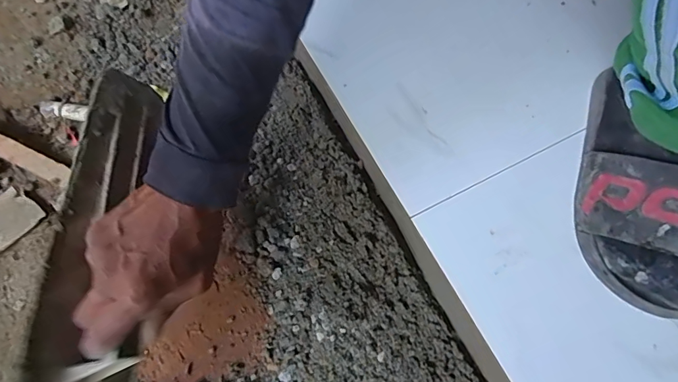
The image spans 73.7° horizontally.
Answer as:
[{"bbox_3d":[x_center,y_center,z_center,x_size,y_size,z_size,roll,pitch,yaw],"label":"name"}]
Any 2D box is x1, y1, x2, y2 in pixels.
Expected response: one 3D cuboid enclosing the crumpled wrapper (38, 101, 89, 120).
[{"bbox_3d":[-0.354,-0.105,0.587,0.061,0.020,0.023,3,66,4],"label":"crumpled wrapper"}]

